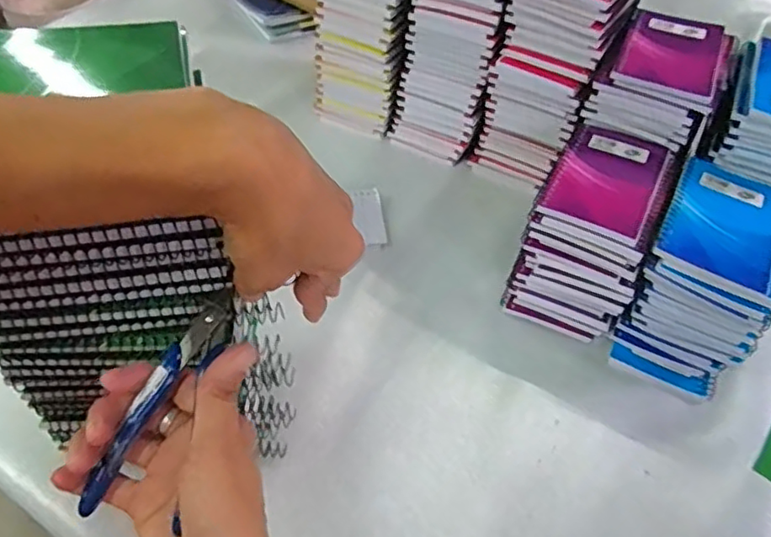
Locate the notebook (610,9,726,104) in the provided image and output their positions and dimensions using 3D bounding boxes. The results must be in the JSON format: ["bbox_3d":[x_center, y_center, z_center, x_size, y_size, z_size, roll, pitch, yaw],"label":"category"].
[{"bbox_3d":[0.253,-0.191,0.539,0.080,0.011,0.122,23,51,16],"label":"notebook"}]

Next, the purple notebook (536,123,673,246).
[{"bbox_3d":[0.187,-0.075,0.509,0.083,0.010,0.129,24,51,17],"label":"purple notebook"}]

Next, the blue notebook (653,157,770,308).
[{"bbox_3d":[0.275,-0.037,0.481,0.094,0.015,0.135,27,52,19],"label":"blue notebook"}]

